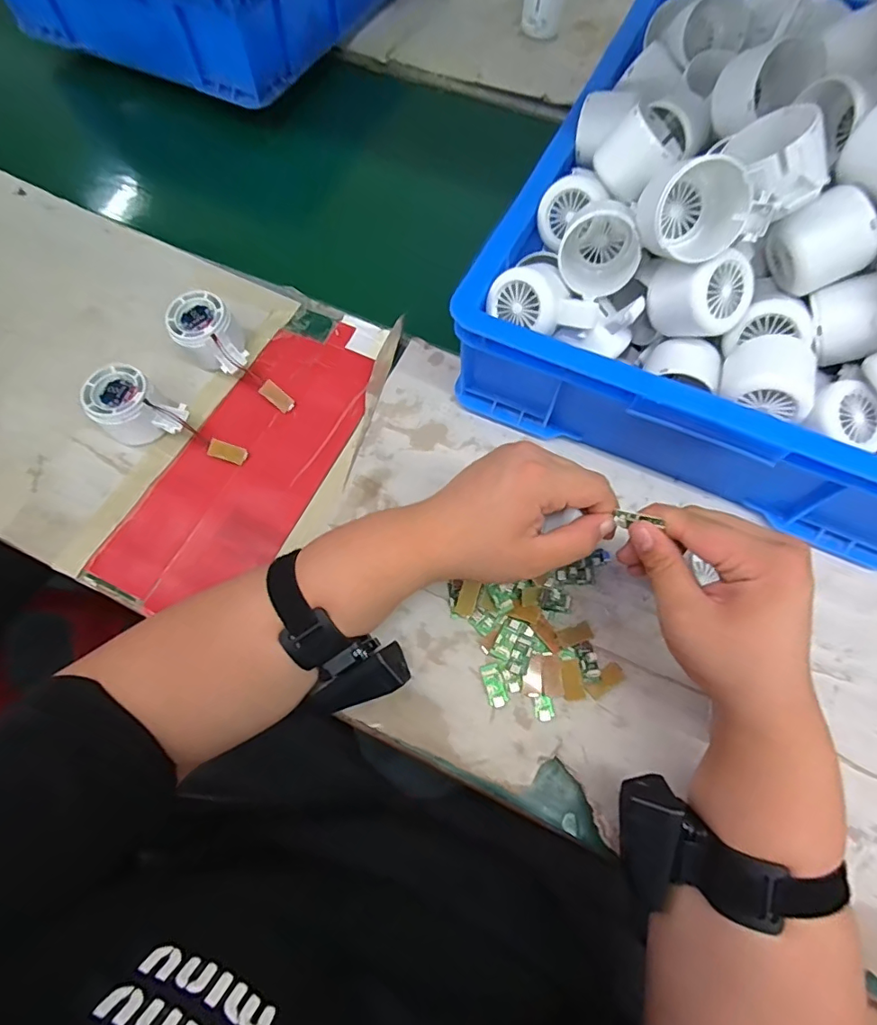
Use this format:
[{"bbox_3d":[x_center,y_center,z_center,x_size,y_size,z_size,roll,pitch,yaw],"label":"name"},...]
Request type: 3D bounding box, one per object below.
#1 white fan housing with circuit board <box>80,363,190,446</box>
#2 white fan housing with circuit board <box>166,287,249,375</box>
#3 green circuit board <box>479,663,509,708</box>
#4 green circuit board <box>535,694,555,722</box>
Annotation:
[{"bbox_3d":[-0.268,-0.088,0.457,0.073,0.052,0.058,31,71,12],"label":"white fan housing with circuit board"},{"bbox_3d":[-0.217,-0.165,0.489,0.058,0.053,0.072,-30,70,-11],"label":"white fan housing with circuit board"},{"bbox_3d":[0.043,0.132,0.393,0.014,0.005,0.031,-15,68,-6],"label":"green circuit board"},{"bbox_3d":[0.079,0.147,0.387,0.013,0.004,0.019,-7,68,-2],"label":"green circuit board"}]

